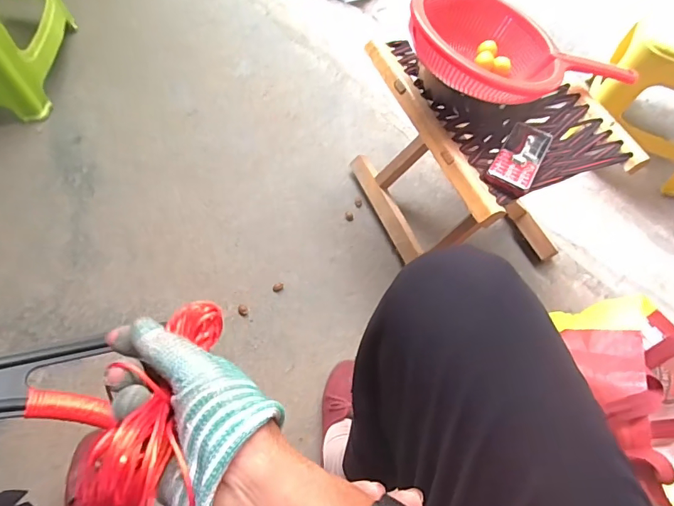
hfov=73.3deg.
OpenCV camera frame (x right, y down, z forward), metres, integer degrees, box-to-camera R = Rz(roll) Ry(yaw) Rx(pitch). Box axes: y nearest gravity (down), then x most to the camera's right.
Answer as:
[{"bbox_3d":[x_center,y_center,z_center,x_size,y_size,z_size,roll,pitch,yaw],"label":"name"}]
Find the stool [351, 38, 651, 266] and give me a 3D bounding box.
[{"bbox_3d":[0.221,-0.152,0.785,0.259,0.330,0.329,-23,66,-12],"label":"stool"}]

